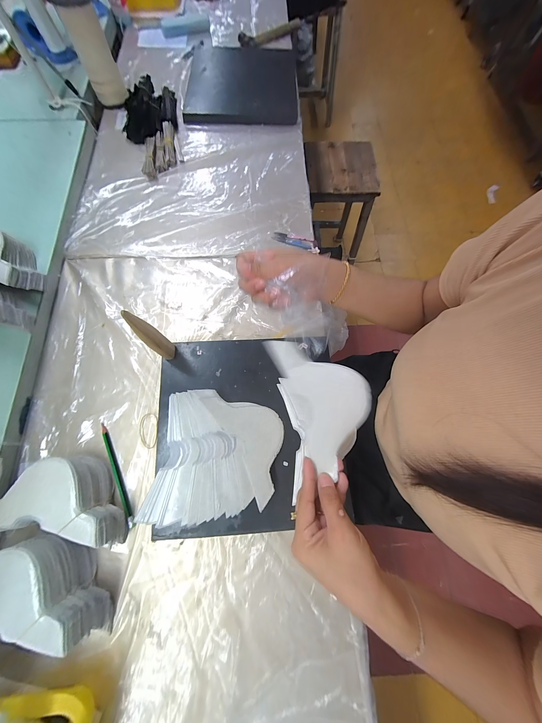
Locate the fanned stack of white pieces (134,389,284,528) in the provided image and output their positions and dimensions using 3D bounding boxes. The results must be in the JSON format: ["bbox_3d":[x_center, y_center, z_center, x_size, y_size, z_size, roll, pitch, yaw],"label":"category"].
[{"bbox_3d":[-0.081,0.143,0.359,0.179,0.041,0.178,8,73,0],"label":"fanned stack of white pieces"}]

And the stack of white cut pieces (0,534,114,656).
[{"bbox_3d":[-0.304,0.292,0.309,0.187,0.073,0.106,11,73,1],"label":"stack of white cut pieces"}]

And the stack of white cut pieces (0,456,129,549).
[{"bbox_3d":[-0.303,0.194,0.343,0.188,0.063,0.106,9,73,0],"label":"stack of white cut pieces"}]

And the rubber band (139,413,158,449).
[{"bbox_3d":[-0.204,0.116,0.401,0.040,0.007,0.058,-13,74,19],"label":"rubber band"}]

